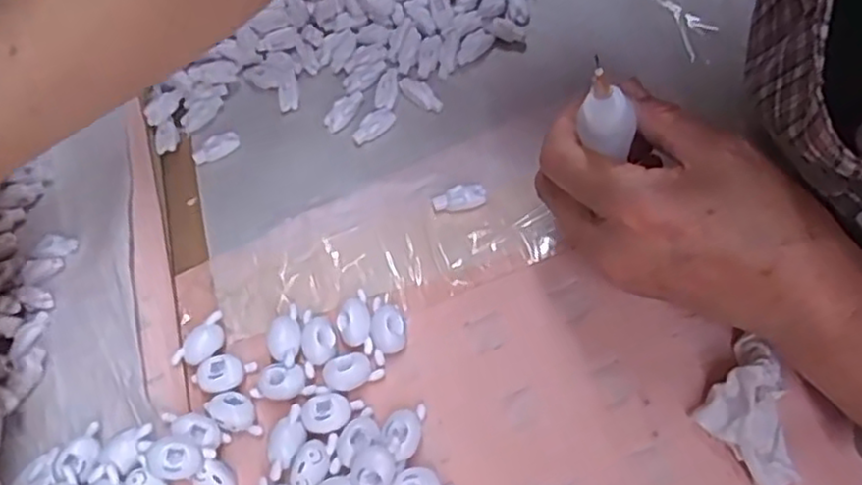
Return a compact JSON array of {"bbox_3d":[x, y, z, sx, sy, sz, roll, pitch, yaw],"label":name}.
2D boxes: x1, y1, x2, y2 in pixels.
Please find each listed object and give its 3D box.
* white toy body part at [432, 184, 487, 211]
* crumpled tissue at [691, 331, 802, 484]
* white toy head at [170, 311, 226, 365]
[{"bbox_3d":[0.015,-0.024,0.382,0.029,0.010,0.010,-13,61,10],"label":"white toy body part"},{"bbox_3d":[0.145,0.075,0.309,0.046,0.023,0.054,-38,65,-8],"label":"crumpled tissue"},{"bbox_3d":[-0.119,0.053,0.367,0.016,0.012,0.033,31,74,21],"label":"white toy head"}]

